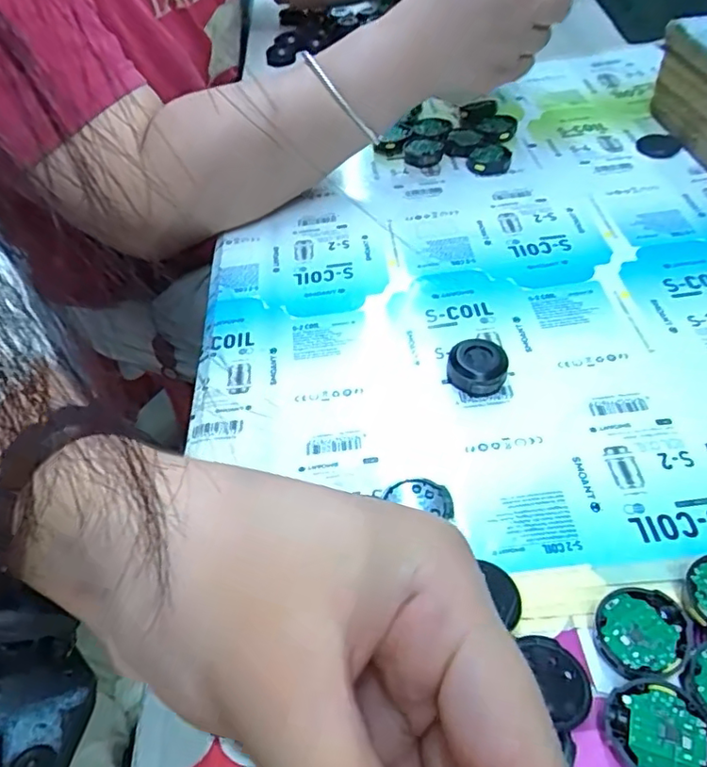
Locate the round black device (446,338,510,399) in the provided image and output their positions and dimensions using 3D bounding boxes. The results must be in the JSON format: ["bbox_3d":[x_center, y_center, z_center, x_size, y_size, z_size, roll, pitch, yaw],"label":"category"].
[{"bbox_3d":[0.063,-0.008,0.300,0.029,0.015,0.028,-4,48,4],"label":"round black device"}]

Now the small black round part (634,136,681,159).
[{"bbox_3d":[0.224,-0.175,0.436,0.026,0.005,0.032,-7,48,1],"label":"small black round part"}]

